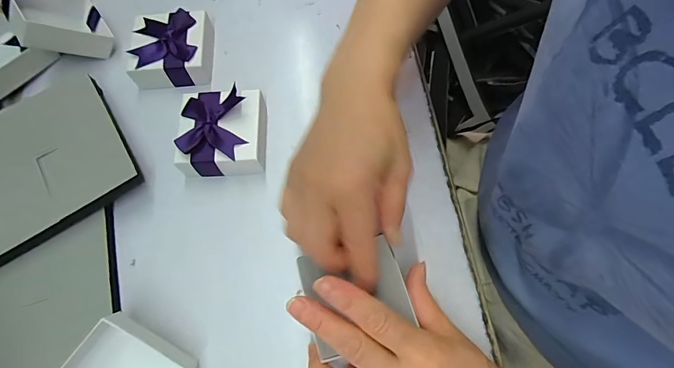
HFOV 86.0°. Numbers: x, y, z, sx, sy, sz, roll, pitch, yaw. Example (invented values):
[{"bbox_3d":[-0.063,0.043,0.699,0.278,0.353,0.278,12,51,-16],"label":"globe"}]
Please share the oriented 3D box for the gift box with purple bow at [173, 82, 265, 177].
[{"bbox_3d":[-0.098,-0.044,0.313,0.072,0.035,0.076,-3,68,0],"label":"gift box with purple bow"}]

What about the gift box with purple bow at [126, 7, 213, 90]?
[{"bbox_3d":[-0.157,-0.130,0.351,0.076,0.032,0.066,-5,68,0],"label":"gift box with purple bow"}]

